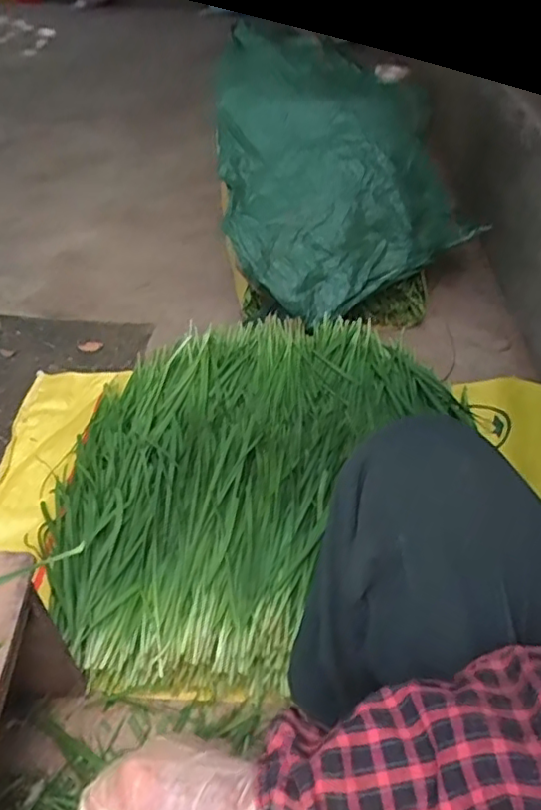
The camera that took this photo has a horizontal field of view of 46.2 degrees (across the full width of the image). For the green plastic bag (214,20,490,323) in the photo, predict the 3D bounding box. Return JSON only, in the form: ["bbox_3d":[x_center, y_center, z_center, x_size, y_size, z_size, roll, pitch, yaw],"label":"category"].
[{"bbox_3d":[0.087,-0.431,1.185,0.391,0.322,0.414,-26,51,-27],"label":"green plastic bag"}]

